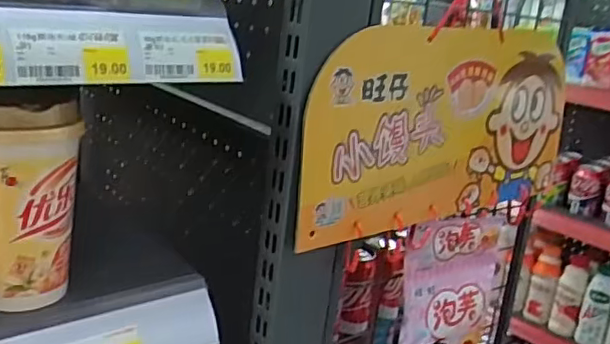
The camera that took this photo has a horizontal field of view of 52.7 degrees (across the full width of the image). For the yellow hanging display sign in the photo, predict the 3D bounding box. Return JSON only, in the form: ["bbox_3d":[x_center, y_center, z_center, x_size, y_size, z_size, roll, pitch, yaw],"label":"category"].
[{"bbox_3d":[0.130,-0.040,0.540,0.329,0.166,0.007,-8,18,-37],"label":"yellow hanging display sign"}]

